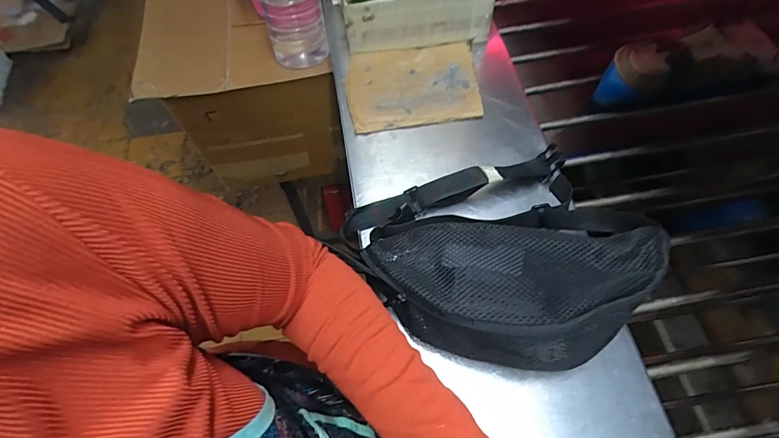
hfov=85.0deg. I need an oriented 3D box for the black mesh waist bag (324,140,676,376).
[{"bbox_3d":[0.096,0.032,0.391,0.251,0.085,0.206,-14,63,-5],"label":"black mesh waist bag"}]

